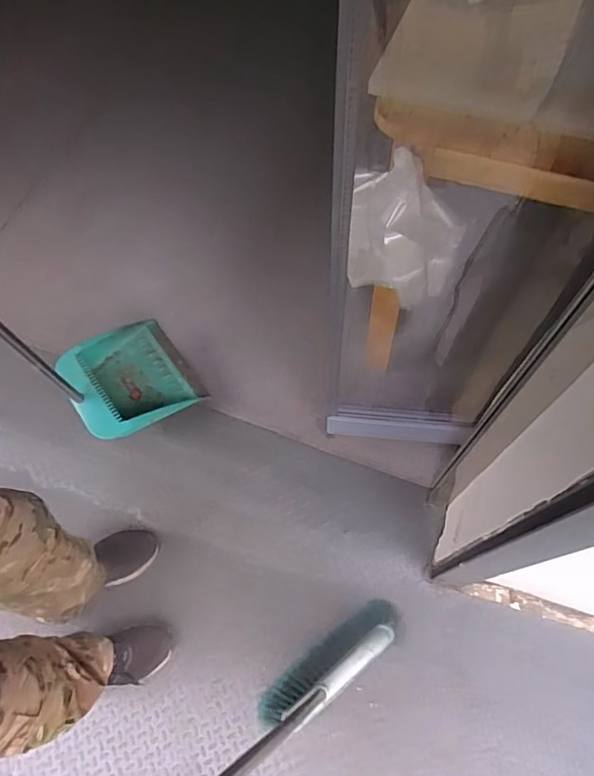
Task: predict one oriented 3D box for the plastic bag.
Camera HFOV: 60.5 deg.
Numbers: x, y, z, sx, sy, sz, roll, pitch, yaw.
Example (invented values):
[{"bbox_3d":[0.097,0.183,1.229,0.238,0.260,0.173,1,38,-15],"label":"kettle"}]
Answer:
[{"bbox_3d":[0.157,-0.241,0.814,0.183,0.228,0.079,30,71,16],"label":"plastic bag"}]

